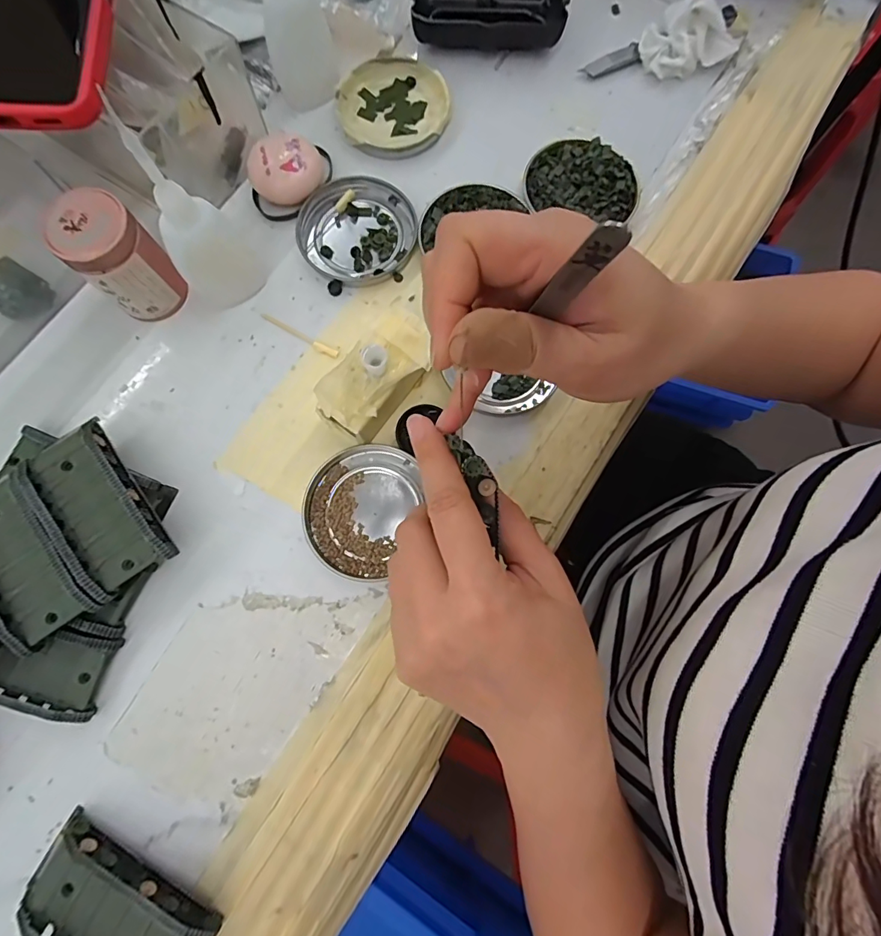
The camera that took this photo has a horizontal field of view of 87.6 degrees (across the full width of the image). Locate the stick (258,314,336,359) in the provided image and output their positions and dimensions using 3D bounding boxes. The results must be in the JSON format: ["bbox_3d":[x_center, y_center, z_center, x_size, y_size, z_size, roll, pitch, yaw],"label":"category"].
[{"bbox_3d":[-0.093,-0.087,0.301,0.059,0.004,0.007,30,80,4],"label":"stick"}]

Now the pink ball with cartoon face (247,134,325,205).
[{"bbox_3d":[-0.105,-0.200,0.311,0.046,0.023,0.039,4,79,-1],"label":"pink ball with cartoon face"}]

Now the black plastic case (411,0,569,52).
[{"bbox_3d":[0.035,-0.340,0.341,0.107,0.025,0.050,0,79,-1],"label":"black plastic case"}]

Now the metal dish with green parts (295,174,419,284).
[{"bbox_3d":[-0.057,-0.162,0.314,0.076,0.008,0.077,0,79,-1],"label":"metal dish with green parts"}]

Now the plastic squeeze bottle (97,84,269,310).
[{"bbox_3d":[-0.135,-0.135,0.252,0.045,0.116,0.039,-29,81,-6],"label":"plastic squeeze bottle"}]

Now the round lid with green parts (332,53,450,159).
[{"bbox_3d":[-0.034,-0.261,0.334,0.079,0.011,0.076,0,79,-1],"label":"round lid with green parts"}]

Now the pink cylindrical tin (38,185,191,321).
[{"bbox_3d":[-0.189,-0.123,0.275,0.043,0.064,0.041,0,79,-1],"label":"pink cylindrical tin"}]

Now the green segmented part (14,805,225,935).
[{"bbox_3d":[-0.162,0.221,0.227,0.096,0.024,0.044,28,80,4],"label":"green segmented part"}]

